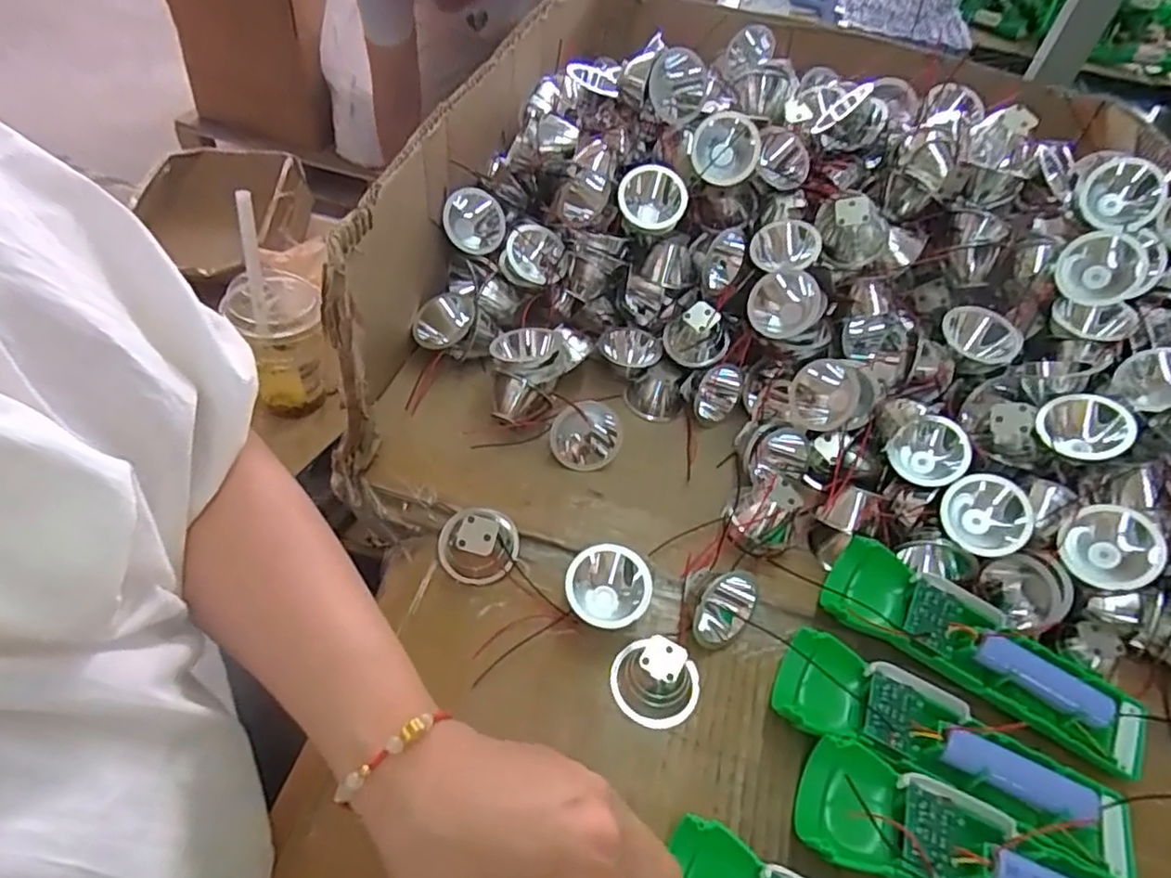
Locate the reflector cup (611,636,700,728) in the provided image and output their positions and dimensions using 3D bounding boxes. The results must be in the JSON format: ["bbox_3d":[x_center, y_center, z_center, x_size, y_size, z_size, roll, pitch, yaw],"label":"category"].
[{"bbox_3d":[0.033,0.117,0.330,0.043,0.024,0.034,23,51,16],"label":"reflector cup"}]

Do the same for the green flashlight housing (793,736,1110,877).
[{"bbox_3d":[0.166,0.177,0.281,0.150,0.028,0.048,18,50,13],"label":"green flashlight housing"}]

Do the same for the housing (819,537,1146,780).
[{"bbox_3d":[0.206,0.112,0.361,0.156,0.033,0.048,26,52,19],"label":"housing"}]

